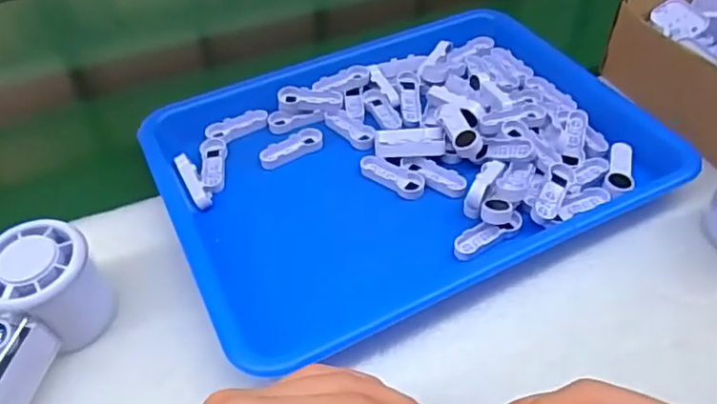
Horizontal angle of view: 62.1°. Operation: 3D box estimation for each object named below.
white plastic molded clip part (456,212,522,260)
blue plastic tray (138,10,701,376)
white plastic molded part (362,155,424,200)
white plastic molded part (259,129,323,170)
[{"bbox_3d":[0.084,0.021,0.385,0.051,0.009,0.015,-23,51,-19],"label":"white plastic molded clip part"},{"bbox_3d":[0.034,-0.043,0.439,0.339,0.025,0.249,-21,50,-17],"label":"blue plastic tray"},{"bbox_3d":[0.024,-0.018,0.427,0.050,0.009,0.017,28,54,25],"label":"white plastic molded part"},{"bbox_3d":[-0.050,-0.040,0.451,0.051,0.007,0.020,-26,52,-21],"label":"white plastic molded part"}]

